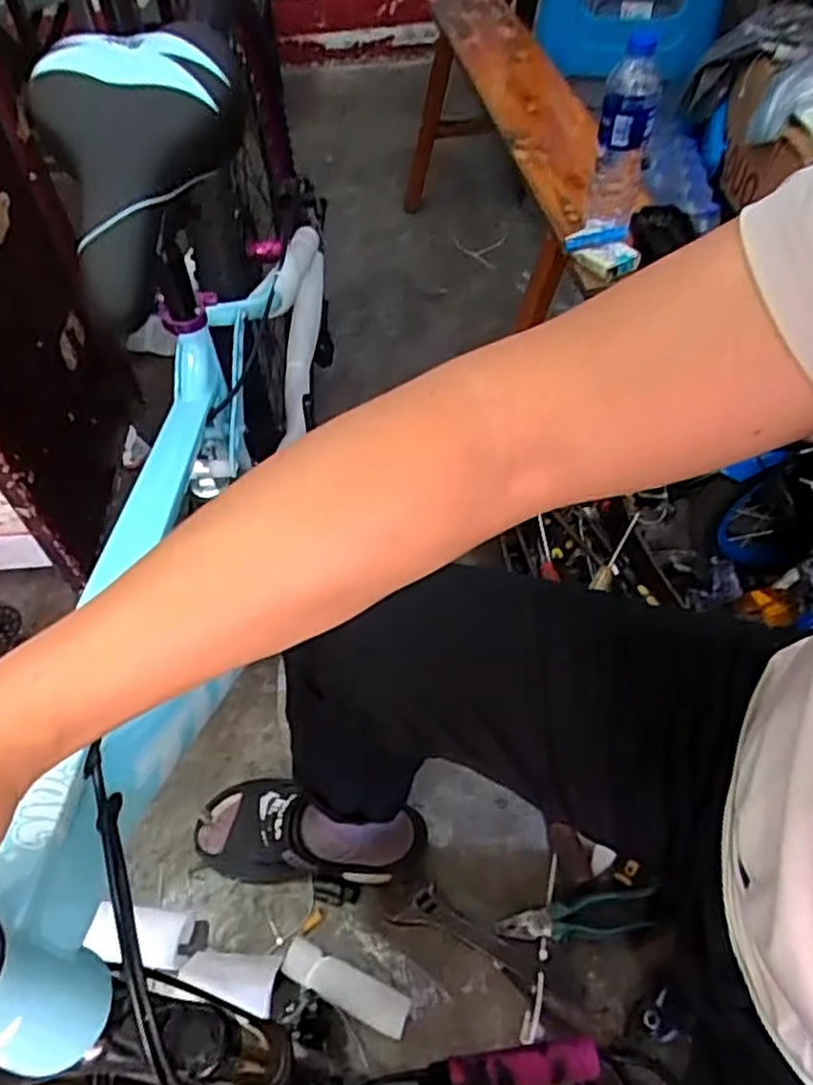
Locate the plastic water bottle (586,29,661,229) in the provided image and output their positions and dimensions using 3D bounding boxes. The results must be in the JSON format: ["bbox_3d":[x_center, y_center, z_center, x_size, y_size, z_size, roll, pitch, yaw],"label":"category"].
[{"bbox_3d":[0.276,-0.508,0.946,0.066,0.211,0.070,12,54,10],"label":"plastic water bottle"}]

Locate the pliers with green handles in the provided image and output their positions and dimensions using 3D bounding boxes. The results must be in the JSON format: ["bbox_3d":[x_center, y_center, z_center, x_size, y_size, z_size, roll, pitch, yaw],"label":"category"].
[{"bbox_3d":[0.199,0.431,0.848,0.186,0.021,0.042,-7,53,-4],"label":"pliers with green handles"}]

